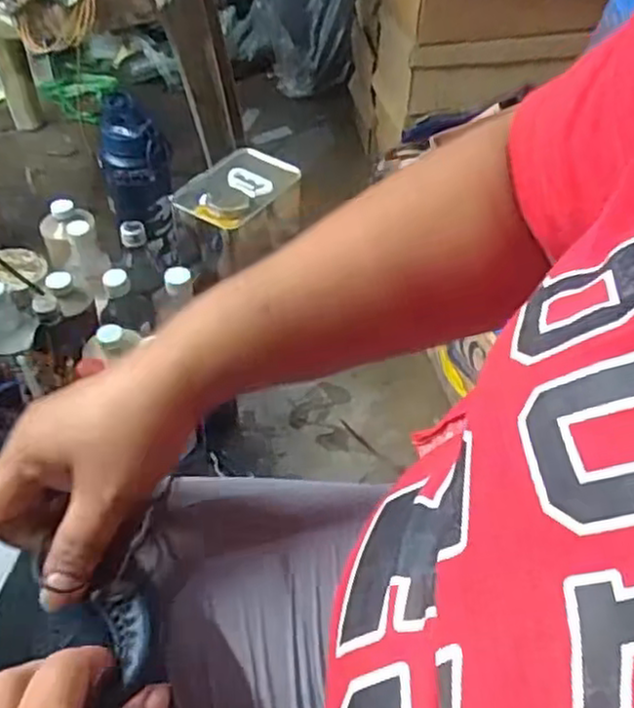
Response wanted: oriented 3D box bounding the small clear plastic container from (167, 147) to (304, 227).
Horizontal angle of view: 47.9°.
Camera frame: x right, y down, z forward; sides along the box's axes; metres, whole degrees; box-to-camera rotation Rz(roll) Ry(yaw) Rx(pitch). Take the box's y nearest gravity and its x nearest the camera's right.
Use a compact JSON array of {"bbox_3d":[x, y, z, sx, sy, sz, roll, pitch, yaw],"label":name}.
[{"bbox_3d":[-0.104,-0.218,0.920,0.105,0.016,0.151,32,57,22],"label":"small clear plastic container"}]

